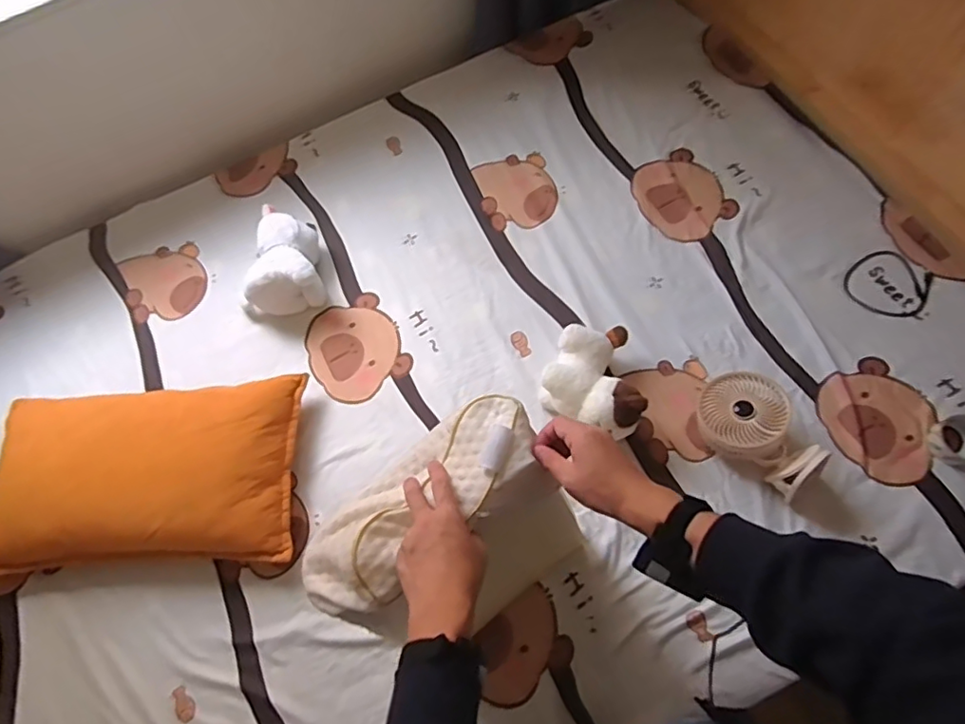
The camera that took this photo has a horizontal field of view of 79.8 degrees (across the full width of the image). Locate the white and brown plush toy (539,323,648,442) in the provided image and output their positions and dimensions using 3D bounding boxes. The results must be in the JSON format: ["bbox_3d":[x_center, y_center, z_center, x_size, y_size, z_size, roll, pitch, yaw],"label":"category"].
[{"bbox_3d":[0.214,0.026,1.066,0.185,0.110,0.201,22,71,14],"label":"white and brown plush toy"}]

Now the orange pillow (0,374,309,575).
[{"bbox_3d":[-0.627,0.201,1.034,0.582,0.102,0.332,-4,67,2],"label":"orange pillow"}]

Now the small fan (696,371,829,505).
[{"bbox_3d":[0.484,0.117,1.005,0.221,0.089,0.142,37,75,18],"label":"small fan"}]

